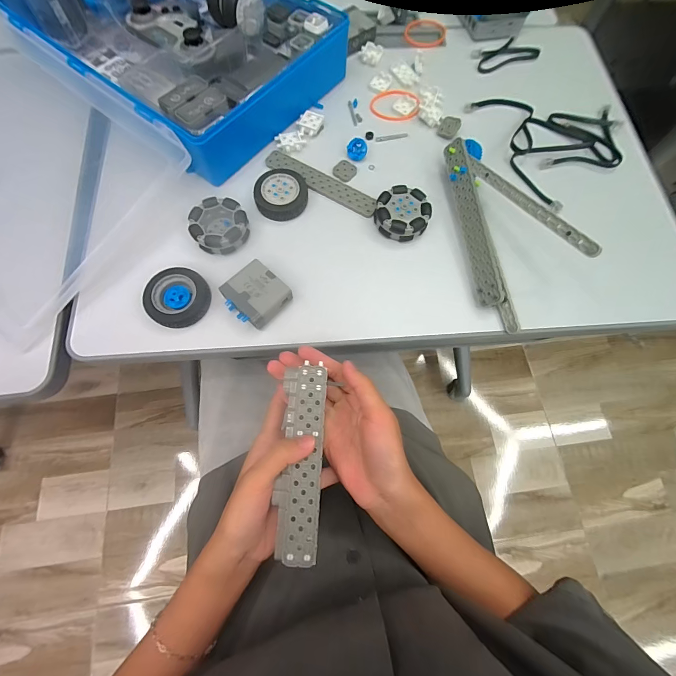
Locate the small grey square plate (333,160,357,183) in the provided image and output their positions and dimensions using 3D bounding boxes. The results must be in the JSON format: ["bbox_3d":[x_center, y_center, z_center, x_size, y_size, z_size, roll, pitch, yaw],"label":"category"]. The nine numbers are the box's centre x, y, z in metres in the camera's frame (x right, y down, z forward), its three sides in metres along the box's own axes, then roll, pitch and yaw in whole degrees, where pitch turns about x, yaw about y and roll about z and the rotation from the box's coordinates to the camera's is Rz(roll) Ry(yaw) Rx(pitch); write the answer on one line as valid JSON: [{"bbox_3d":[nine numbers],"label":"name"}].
[{"bbox_3d":[0.008,-0.205,0.400,0.026,0.004,0.027,30,74,8],"label":"small grey square plate"}]

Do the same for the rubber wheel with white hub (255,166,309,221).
[{"bbox_3d":[-0.065,-0.166,0.378,0.059,0.014,0.062,0,72,-1],"label":"rubber wheel with white hub"}]

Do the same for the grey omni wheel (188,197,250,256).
[{"bbox_3d":[-0.131,-0.124,0.361,0.059,0.020,0.056,0,72,-1],"label":"grey omni wheel"}]

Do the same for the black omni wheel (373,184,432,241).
[{"bbox_3d":[0.073,-0.140,0.374,0.060,0.025,0.056,0,72,-1],"label":"black omni wheel"}]

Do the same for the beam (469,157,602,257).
[{"bbox_3d":[0.187,-0.135,0.327,0.009,0.011,0.169,-22,57,-10],"label":"beam"}]

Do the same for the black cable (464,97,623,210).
[{"bbox_3d":[0.279,-0.268,0.421,0.162,0.014,0.181,-30,75,-10],"label":"black cable"}]

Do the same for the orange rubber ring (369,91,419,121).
[{"bbox_3d":[0.077,-0.313,0.439,0.065,0.009,0.053,10,72,2],"label":"orange rubber ring"}]

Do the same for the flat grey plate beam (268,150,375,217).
[{"bbox_3d":[-0.022,-0.188,0.393,0.151,0.004,0.030,30,74,8],"label":"flat grey plate beam"}]

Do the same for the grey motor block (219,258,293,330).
[{"bbox_3d":[-0.084,-0.044,0.336,0.057,0.023,0.055,41,76,11],"label":"grey motor block"}]

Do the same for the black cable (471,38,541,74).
[{"bbox_3d":[0.242,-0.410,0.473,0.091,0.011,0.043,-15,73,-6],"label":"black cable"}]

